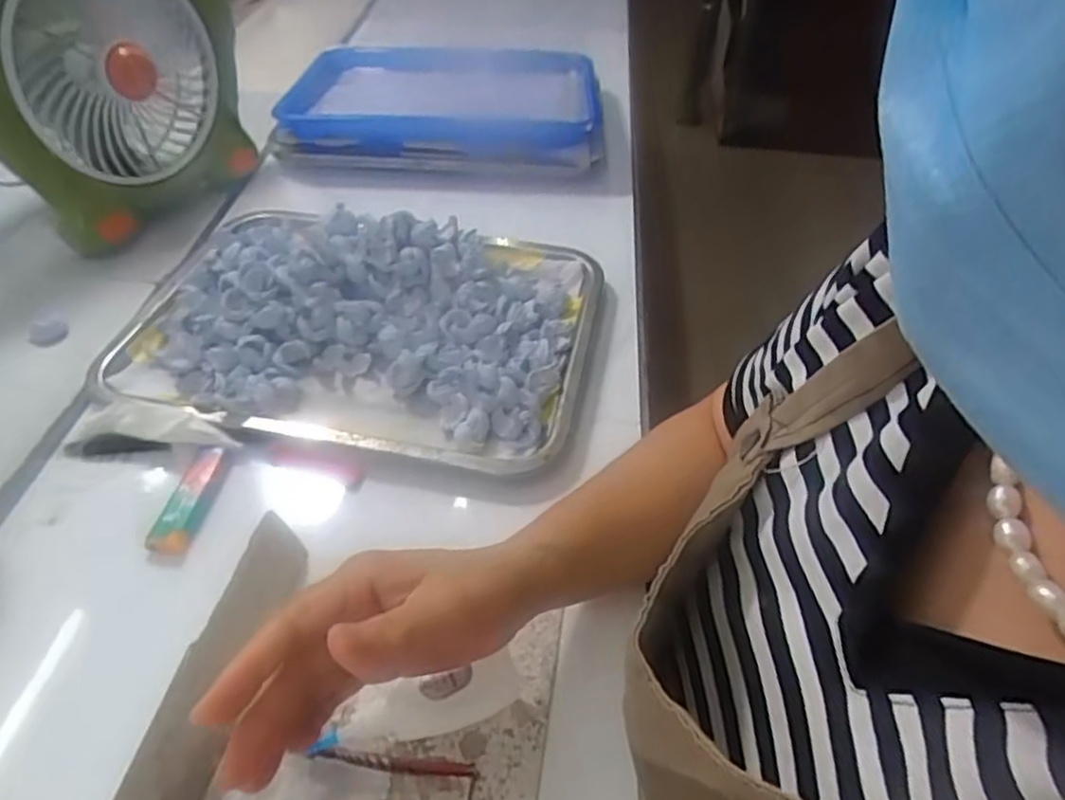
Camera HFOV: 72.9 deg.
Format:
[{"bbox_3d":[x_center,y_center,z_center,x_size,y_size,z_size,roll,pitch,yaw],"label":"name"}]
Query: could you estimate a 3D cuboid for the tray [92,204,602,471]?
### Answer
[{"bbox_3d":[-0.128,-0.075,0.550,0.338,0.060,0.254,9,46,7],"label":"tray"}]

